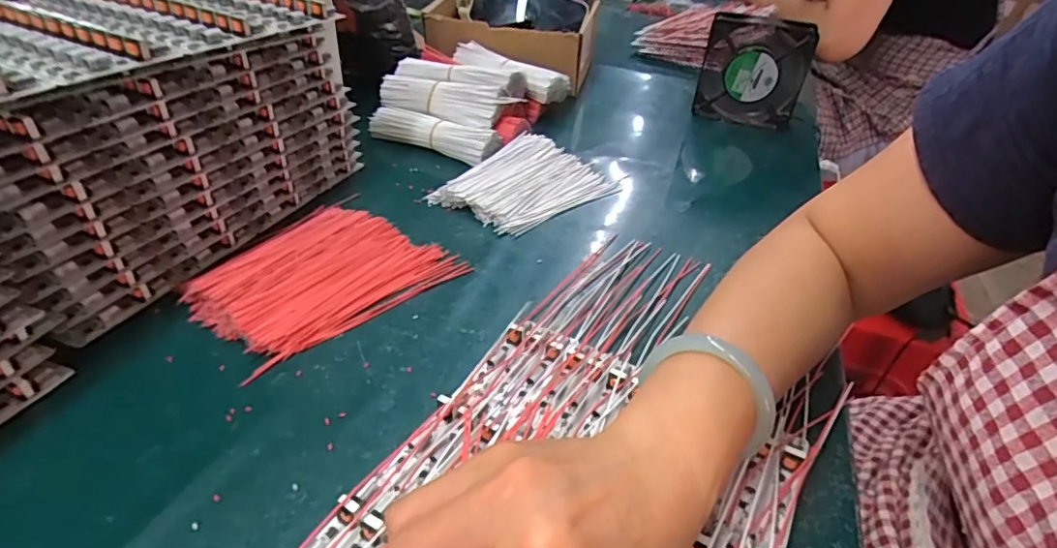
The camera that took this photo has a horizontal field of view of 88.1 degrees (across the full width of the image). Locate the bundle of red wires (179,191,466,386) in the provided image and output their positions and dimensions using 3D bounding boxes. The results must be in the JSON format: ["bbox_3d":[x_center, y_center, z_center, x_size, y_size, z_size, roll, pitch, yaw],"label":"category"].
[{"bbox_3d":[-0.161,-0.007,0.418,0.140,0.018,0.174,33,46,32],"label":"bundle of red wires"}]

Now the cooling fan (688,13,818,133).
[{"bbox_3d":[0.275,-0.250,0.671,0.121,0.108,0.038,19,40,18],"label":"cooling fan"}]

